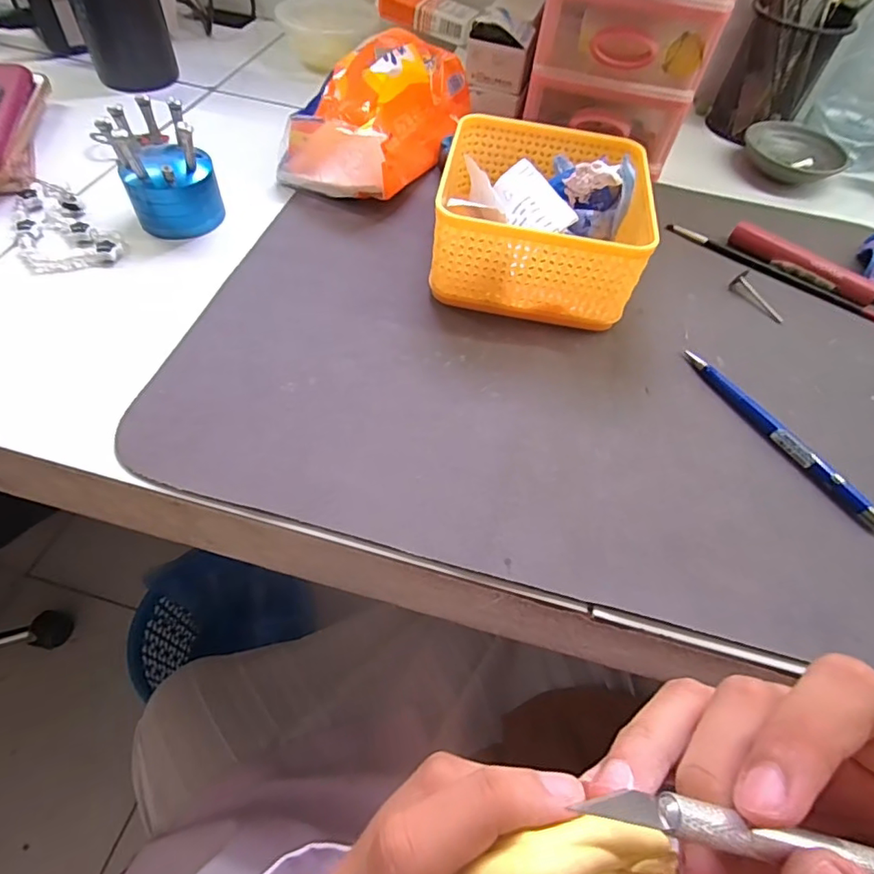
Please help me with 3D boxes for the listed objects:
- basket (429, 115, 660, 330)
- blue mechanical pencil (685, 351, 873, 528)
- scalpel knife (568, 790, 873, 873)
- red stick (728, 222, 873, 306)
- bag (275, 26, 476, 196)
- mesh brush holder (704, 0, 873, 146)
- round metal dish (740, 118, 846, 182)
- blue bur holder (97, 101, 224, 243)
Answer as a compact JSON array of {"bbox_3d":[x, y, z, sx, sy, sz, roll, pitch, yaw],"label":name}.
[{"bbox_3d":[0.067,-0.149,0.347,0.132,0.064,0.134,9,57,1],"label":"basket"},{"bbox_3d":[0.194,-0.003,0.294,0.008,0.011,0.133,-24,62,-19],"label":"blue mechanical pencil"},{"bbox_3d":[0.092,0.097,0.118,0.134,0.004,0.007,22,56,-13],"label":"scalpel knife"},{"bbox_3d":[0.270,-0.129,0.381,0.105,0.016,0.014,41,63,20],"label":"red stick"},{"bbox_3d":[-0.041,-0.265,0.414,0.094,0.071,0.173,24,58,11],"label":"bag"},{"bbox_3d":[0.326,-0.370,0.466,0.097,0.158,0.089,28,59,13],"label":"mesh brush holder"},{"bbox_3d":[0.331,-0.261,0.473,0.070,0.024,0.080,-13,59,-13],"label":"round metal dish"},{"bbox_3d":[-0.181,-0.181,0.346,0.058,0.068,0.056,-19,60,-16],"label":"blue bur holder"}]

